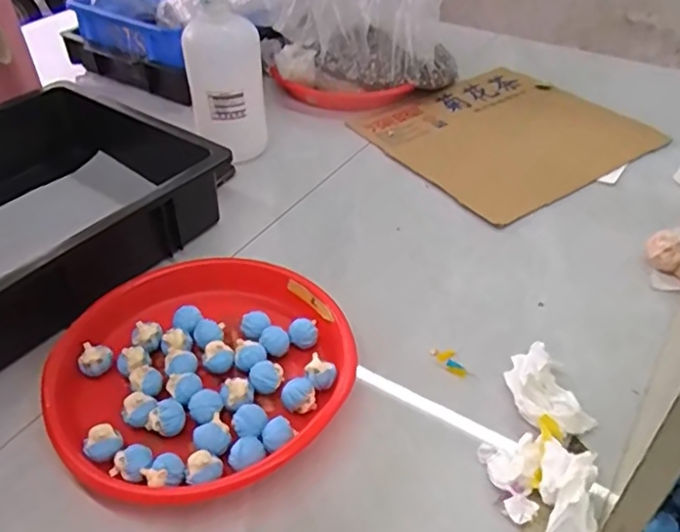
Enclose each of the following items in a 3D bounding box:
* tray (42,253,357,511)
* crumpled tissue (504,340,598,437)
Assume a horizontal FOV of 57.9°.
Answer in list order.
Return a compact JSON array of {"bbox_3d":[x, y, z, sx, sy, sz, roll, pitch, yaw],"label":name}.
[{"bbox_3d":[-0.119,0.089,0.539,0.244,0.039,0.247,-1,40,1],"label":"tray"},{"bbox_3d":[0.169,0.105,0.515,0.051,0.032,0.079,-16,42,-16],"label":"crumpled tissue"}]

